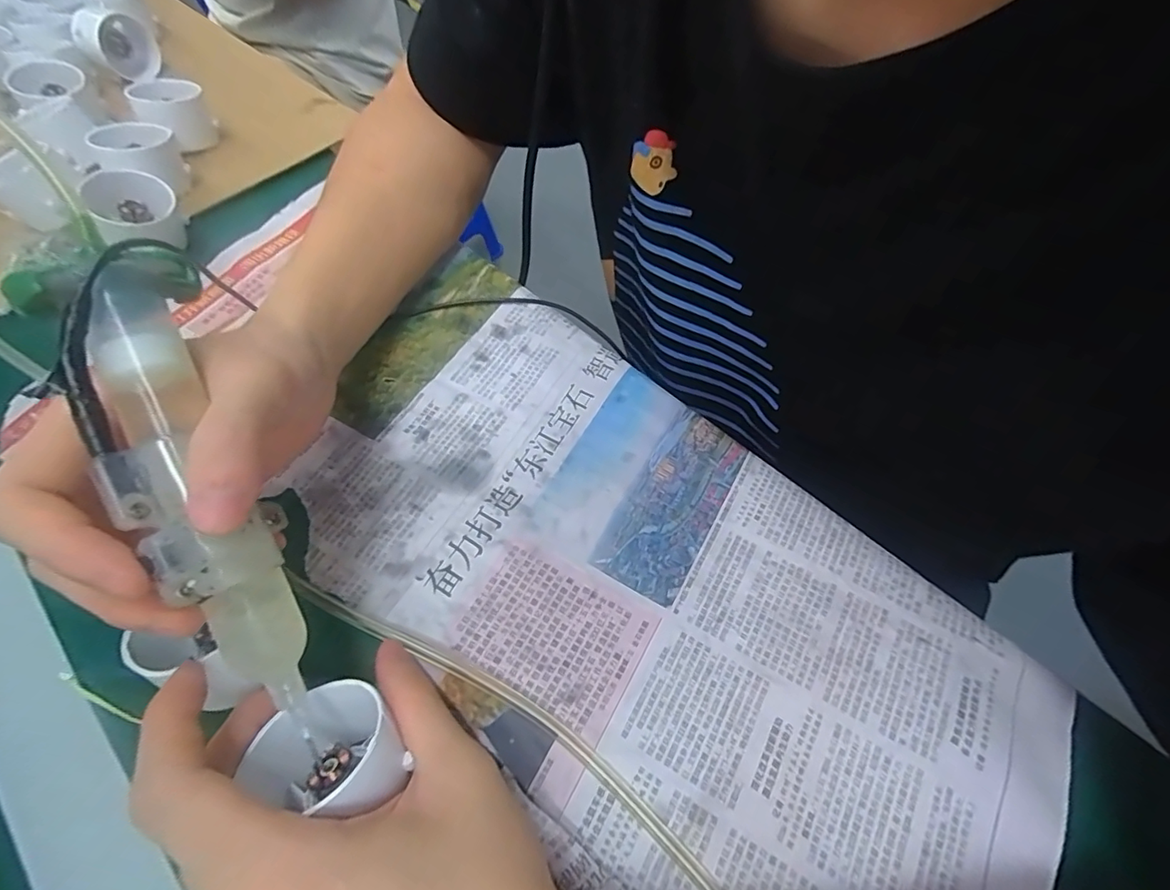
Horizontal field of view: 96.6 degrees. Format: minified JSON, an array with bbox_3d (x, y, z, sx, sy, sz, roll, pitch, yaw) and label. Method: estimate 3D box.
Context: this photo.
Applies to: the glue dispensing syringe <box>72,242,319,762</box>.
[{"bbox_3d":[-0.131,0.018,0.177,0.033,0.023,0.171,-22,92,-11],"label":"glue dispensing syringe"}]

